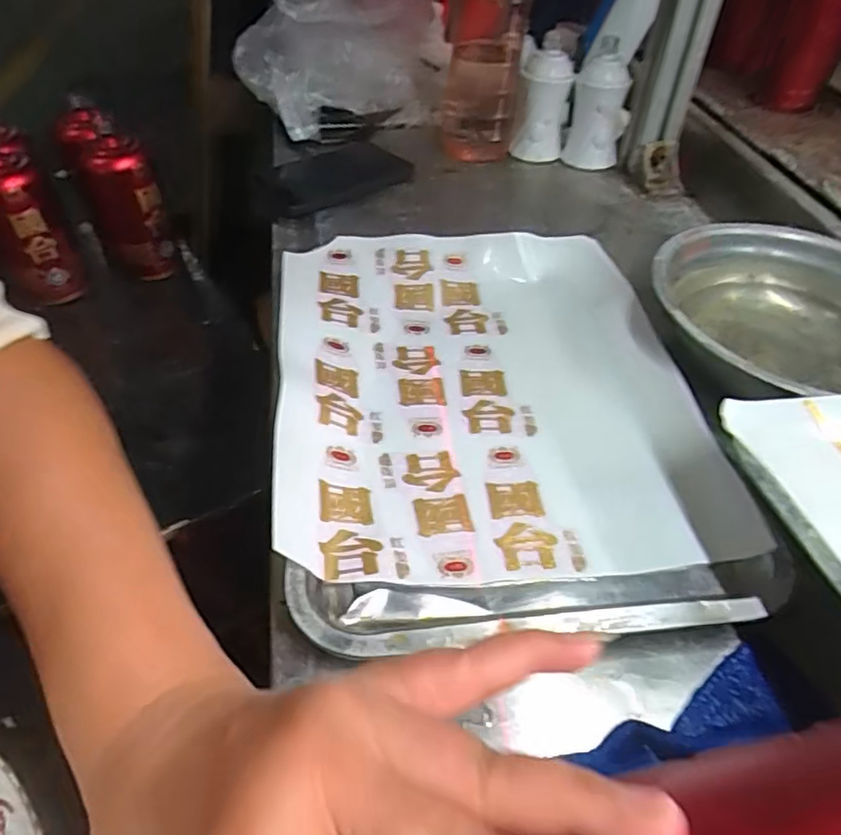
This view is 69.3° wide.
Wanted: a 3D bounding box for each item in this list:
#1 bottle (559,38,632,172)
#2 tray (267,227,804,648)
[{"bbox_3d":[0.192,-0.329,0.652,0.061,0.110,0.053,15,47,8],"label":"bottle"},{"bbox_3d":[0.041,-0.018,0.396,0.254,0.028,0.336,-2,47,-8],"label":"tray"}]

